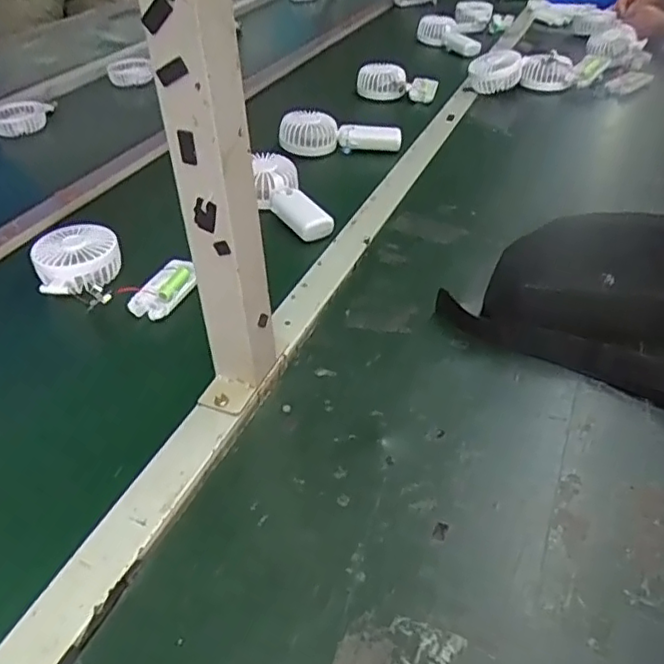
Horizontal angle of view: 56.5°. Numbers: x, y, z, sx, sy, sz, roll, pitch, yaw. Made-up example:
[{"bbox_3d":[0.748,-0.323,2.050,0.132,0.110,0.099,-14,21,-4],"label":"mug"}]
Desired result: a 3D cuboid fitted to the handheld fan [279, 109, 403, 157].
[{"bbox_3d":[0.011,-0.300,0.950,0.179,0.068,0.066,-6,40,-2],"label":"handheld fan"}]

